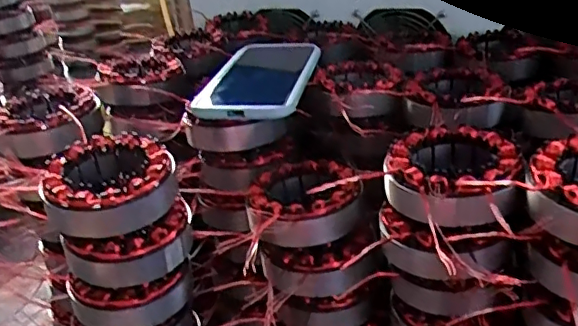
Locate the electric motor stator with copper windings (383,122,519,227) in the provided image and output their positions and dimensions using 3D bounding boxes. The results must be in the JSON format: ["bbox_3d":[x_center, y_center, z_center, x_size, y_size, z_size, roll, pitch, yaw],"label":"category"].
[{"bbox_3d":[0.105,0.010,0.374,0.081,0.030,0.094,-1,28,11],"label":"electric motor stator with copper windings"}]

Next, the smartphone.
[{"bbox_3d":[-0.024,-0.078,0.514,0.085,0.011,0.171,1,29,12],"label":"smartphone"}]

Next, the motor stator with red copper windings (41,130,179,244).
[{"bbox_3d":[-0.121,0.016,0.393,0.086,0.041,0.088,-8,27,-2],"label":"motor stator with red copper windings"}]

